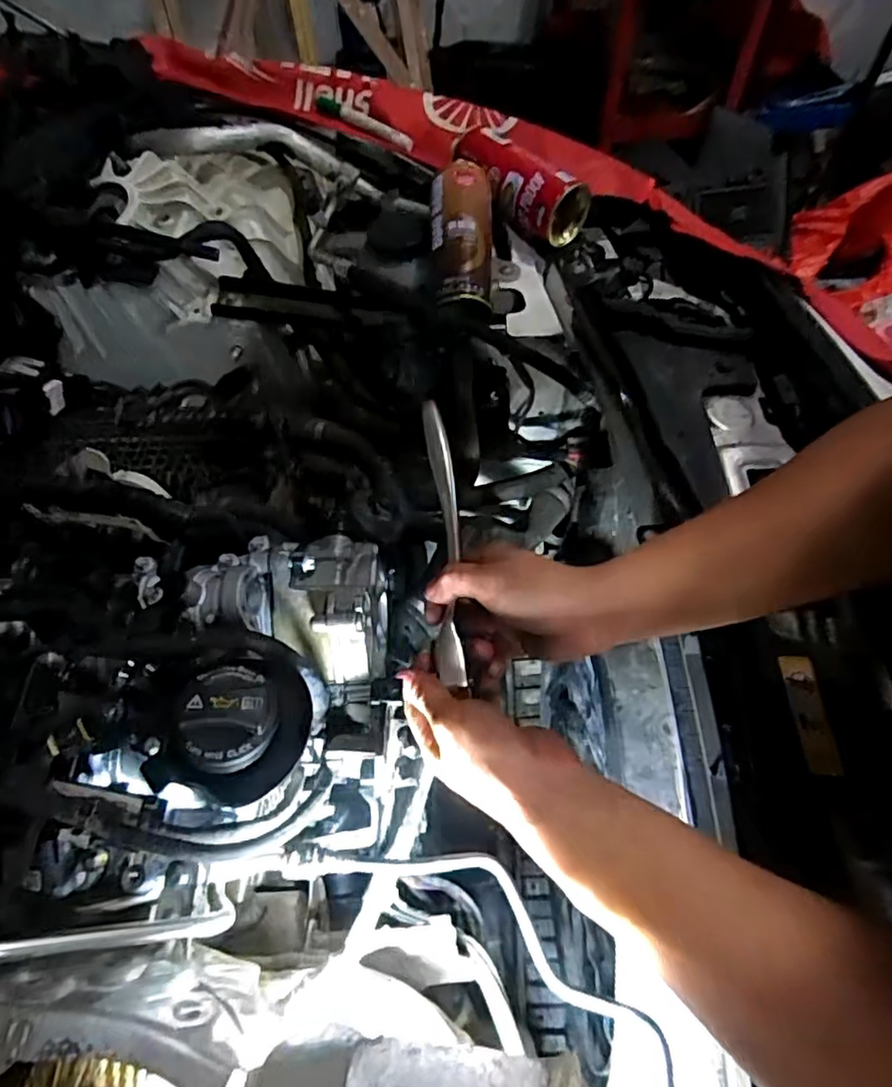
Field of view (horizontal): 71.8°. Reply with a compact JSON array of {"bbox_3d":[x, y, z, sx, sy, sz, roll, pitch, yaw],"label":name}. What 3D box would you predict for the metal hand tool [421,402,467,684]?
[{"bbox_3d":[-0.001,-0.004,0.431,0.021,0.038,0.199,-4,67,0],"label":"metal hand tool"}]

